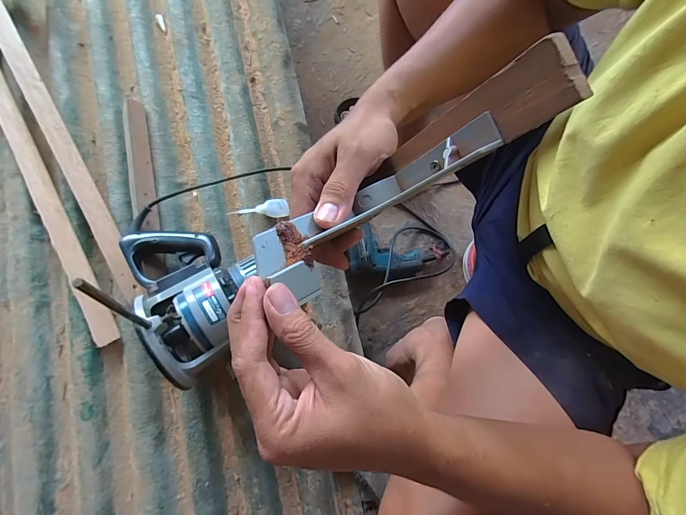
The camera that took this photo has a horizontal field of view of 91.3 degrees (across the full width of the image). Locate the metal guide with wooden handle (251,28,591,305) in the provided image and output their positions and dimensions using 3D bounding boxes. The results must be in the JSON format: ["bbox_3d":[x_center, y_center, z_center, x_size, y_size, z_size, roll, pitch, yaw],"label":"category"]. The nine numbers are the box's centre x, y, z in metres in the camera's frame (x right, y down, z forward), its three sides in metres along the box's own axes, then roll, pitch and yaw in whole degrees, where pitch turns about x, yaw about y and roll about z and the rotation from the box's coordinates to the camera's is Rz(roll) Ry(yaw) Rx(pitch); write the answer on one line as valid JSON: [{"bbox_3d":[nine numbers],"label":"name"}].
[{"bbox_3d":[0.034,-0.046,0.224,0.203,0.087,0.063,-33,80,13],"label":"metal guide with wooden handle"}]

